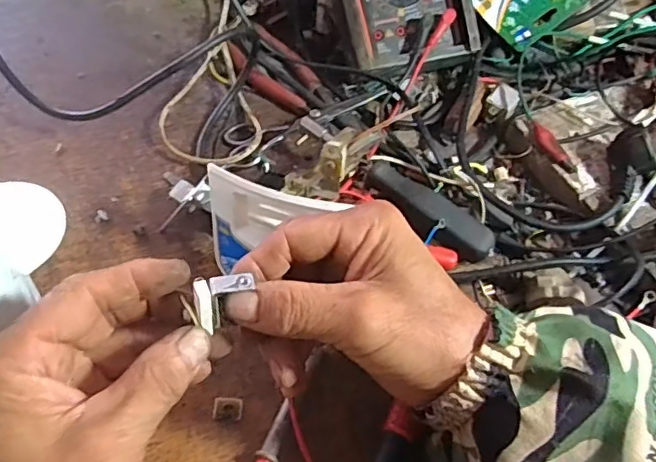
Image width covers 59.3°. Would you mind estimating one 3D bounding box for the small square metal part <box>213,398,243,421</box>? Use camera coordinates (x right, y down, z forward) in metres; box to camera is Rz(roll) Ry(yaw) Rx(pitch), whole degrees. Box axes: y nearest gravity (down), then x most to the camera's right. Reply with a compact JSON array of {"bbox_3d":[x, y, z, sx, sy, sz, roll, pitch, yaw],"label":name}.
[{"bbox_3d":[-0.058,0.102,0.330,0.016,0.004,0.013,1,54,-3],"label":"small square metal part"}]

